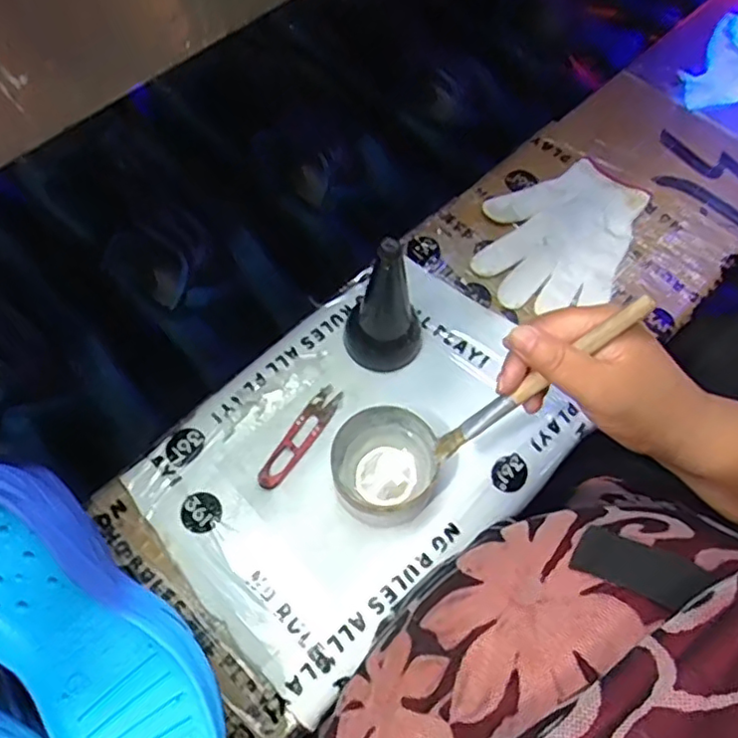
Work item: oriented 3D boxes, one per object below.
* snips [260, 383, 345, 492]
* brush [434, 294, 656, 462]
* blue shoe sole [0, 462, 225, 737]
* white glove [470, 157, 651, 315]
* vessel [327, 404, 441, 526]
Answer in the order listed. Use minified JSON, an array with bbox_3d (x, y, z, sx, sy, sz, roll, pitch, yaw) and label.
[{"bbox_3d":[-0.058,0.057,0.530,0.023,0.005,0.103,34,68,13],"label":"snips"},{"bbox_3d":[0.094,0.008,0.361,0.155,0.011,0.012,-41,62,27],"label":"brush"},{"bbox_3d":[-0.168,0.163,0.370,0.093,0.033,0.240,-36,92,-17],"label":"blue shoe sole"},{"bbox_3d":[0.193,-0.142,0.638,0.139,0.026,0.202,24,66,9],"label":"white glove"},{"bbox_3d":[0.012,0.078,0.494,0.079,0.054,0.079,1,65,-2],"label":"vessel"}]

